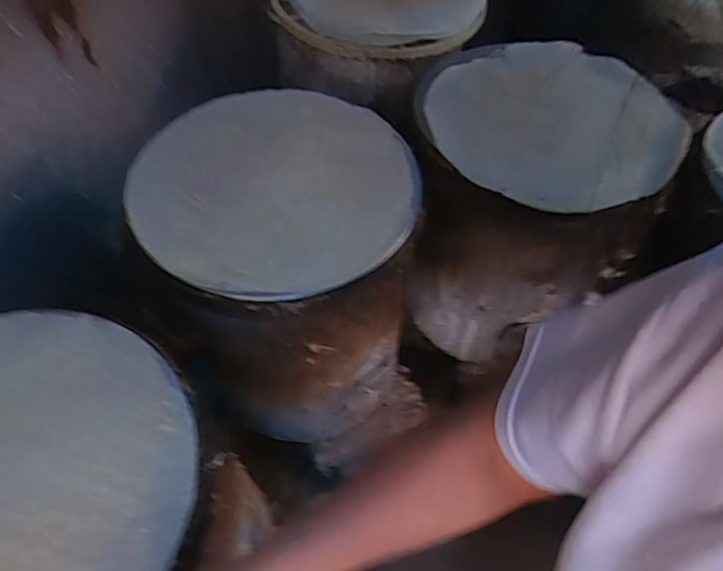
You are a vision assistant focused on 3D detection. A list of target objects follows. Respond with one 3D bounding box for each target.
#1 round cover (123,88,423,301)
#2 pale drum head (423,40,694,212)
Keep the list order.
[{"bbox_3d":[-0.109,-0.135,0.699,0.345,0.033,0.346,0,53,0],"label":"round cover"},{"bbox_3d":[0.271,-0.234,0.764,0.307,0.049,0.322,1,55,-2],"label":"pale drum head"}]

